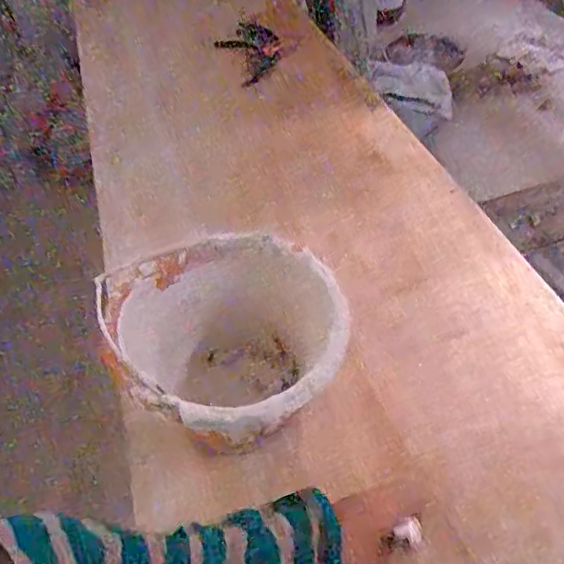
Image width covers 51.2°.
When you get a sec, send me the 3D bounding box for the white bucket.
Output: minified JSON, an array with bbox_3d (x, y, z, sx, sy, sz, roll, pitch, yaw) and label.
[{"bbox_3d":[-0.070,0.091,0.673,0.236,0.193,0.236,-3,46,3],"label":"white bucket"}]

